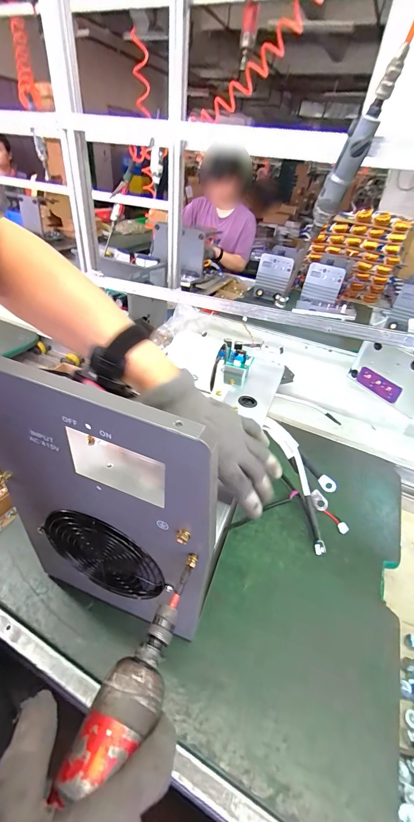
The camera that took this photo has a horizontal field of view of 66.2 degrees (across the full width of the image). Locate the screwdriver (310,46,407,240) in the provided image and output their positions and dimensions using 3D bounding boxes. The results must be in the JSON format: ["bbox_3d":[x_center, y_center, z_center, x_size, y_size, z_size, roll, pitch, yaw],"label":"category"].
[{"bbox_3d":[0.215,-0.382,0.495,0.041,0.242,0.051,-9,62,-18],"label":"screwdriver"}]

